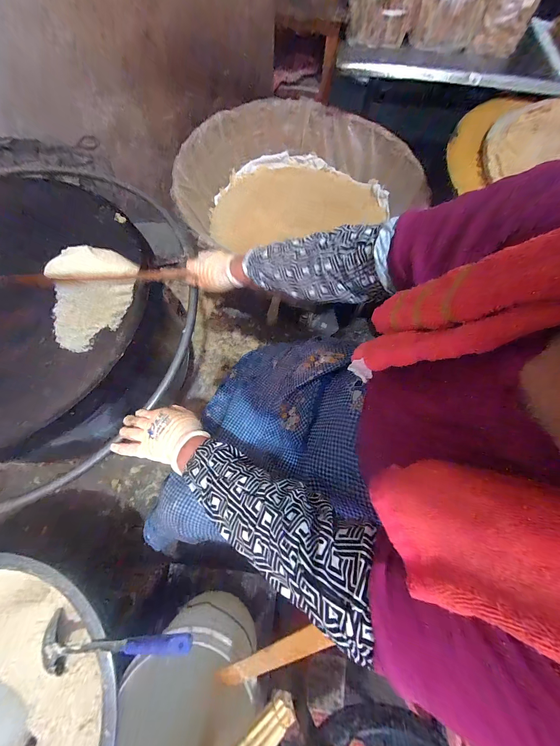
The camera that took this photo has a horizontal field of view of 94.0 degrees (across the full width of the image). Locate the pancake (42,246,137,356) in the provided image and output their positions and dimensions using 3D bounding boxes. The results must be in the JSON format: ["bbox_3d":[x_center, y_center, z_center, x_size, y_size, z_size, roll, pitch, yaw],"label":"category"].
[{"bbox_3d":[-0.388,-0.154,0.505,0.169,0.041,0.204,17,70,5],"label":"pancake"}]

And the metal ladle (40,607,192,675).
[{"bbox_3d":[-0.288,0.461,0.446,0.319,0.040,0.089,-17,70,15],"label":"metal ladle"}]

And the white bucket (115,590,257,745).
[{"bbox_3d":[-0.151,0.620,0.513,0.194,0.232,0.225,17,70,5],"label":"white bucket"}]

